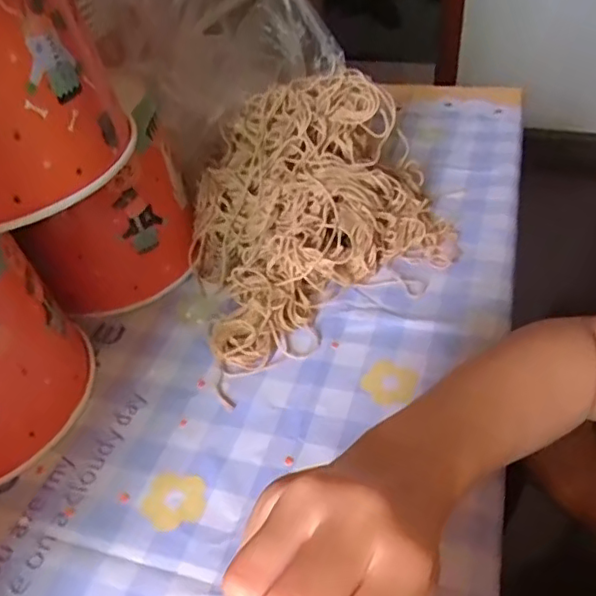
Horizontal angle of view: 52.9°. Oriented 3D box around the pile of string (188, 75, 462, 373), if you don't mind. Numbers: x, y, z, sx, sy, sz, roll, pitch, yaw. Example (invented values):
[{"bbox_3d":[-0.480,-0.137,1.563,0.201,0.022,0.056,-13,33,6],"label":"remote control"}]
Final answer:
[{"bbox_3d":[0.017,-0.074,0.456,0.209,0.107,0.186,-16,43,-10],"label":"pile of string"}]

